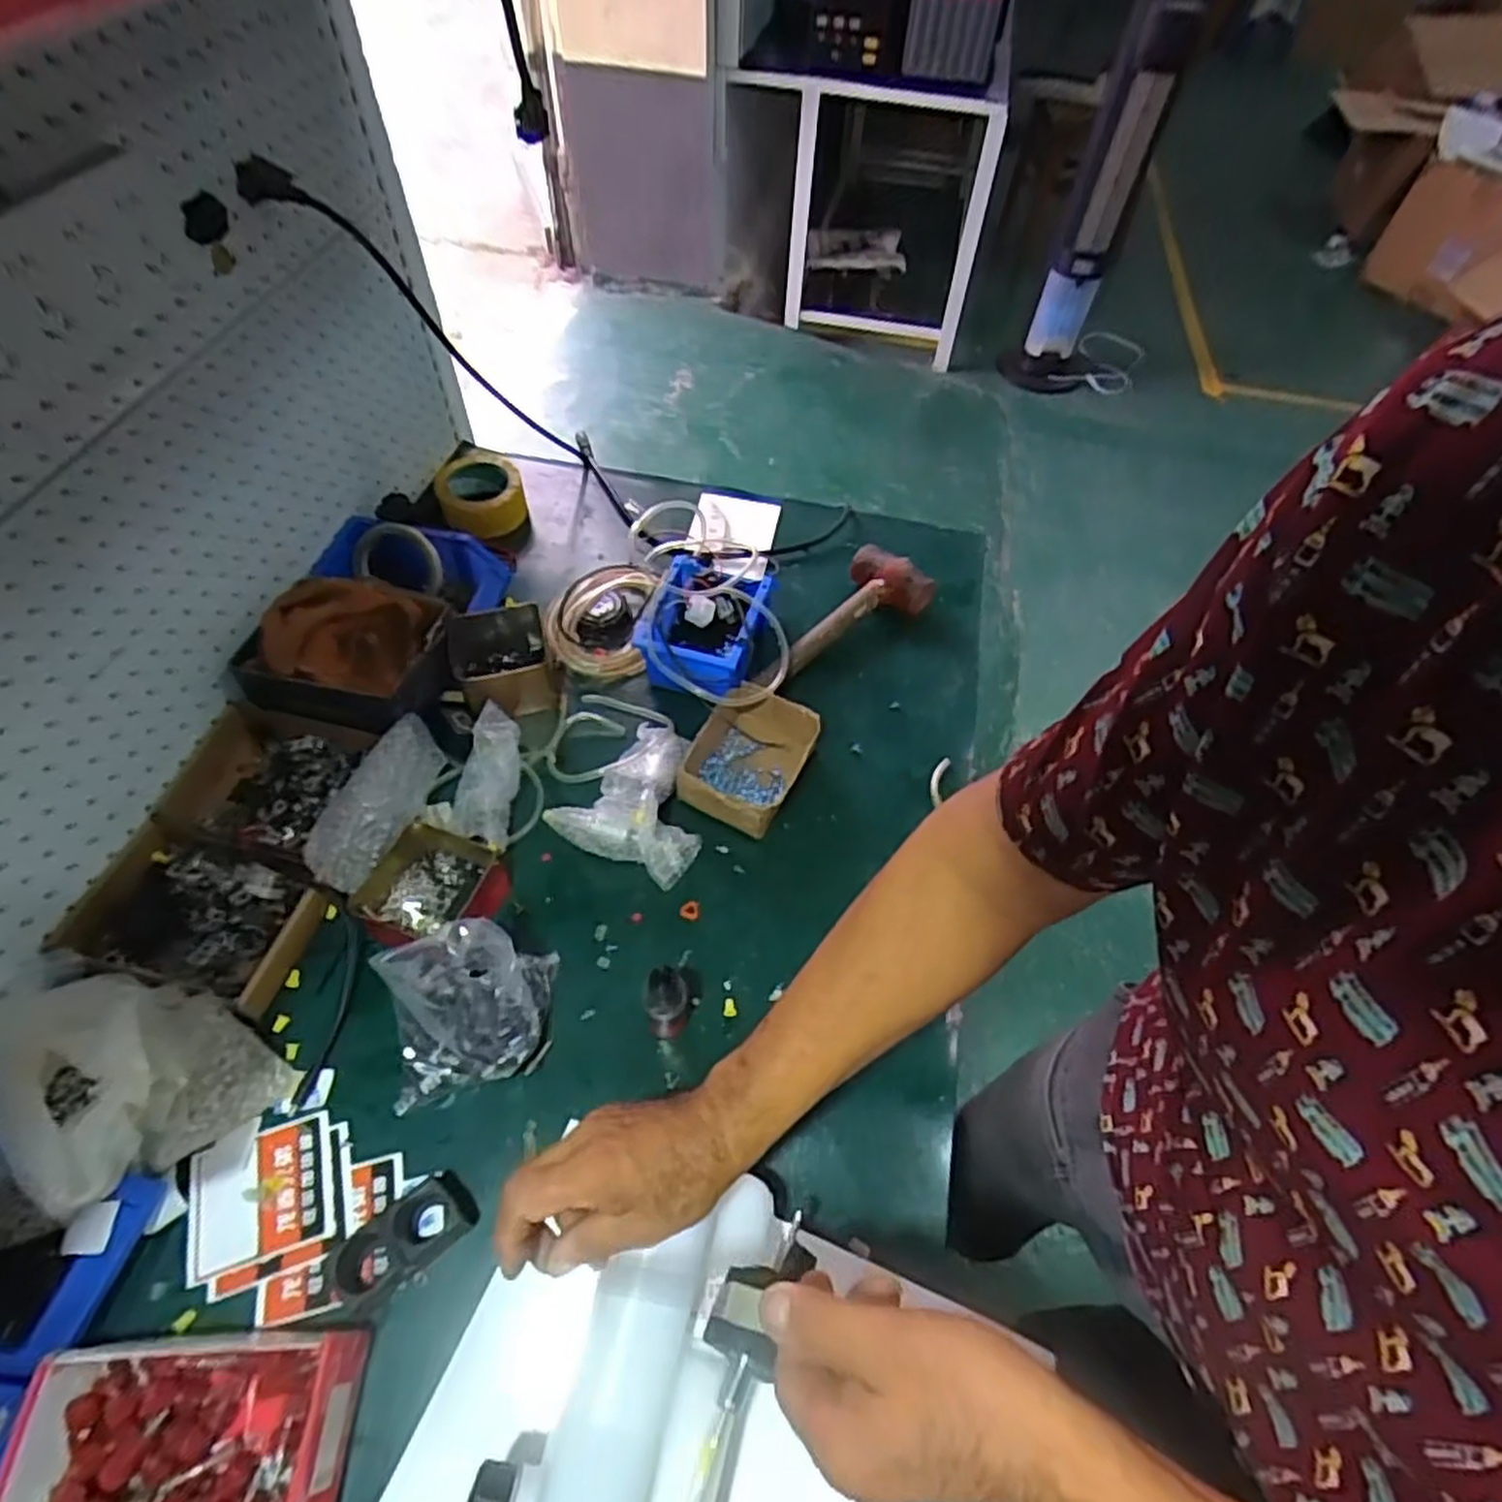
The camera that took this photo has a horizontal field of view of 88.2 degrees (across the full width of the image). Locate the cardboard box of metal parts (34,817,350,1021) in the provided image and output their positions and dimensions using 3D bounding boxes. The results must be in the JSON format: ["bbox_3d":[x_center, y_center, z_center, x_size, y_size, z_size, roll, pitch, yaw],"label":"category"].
[{"bbox_3d":[-0.466,0.134,0.665,0.183,0.071,0.134,14,56,7],"label":"cardboard box of metal parts"}]

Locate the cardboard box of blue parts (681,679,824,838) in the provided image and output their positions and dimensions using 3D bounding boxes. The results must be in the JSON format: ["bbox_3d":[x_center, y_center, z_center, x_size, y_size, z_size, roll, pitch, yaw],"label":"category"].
[{"bbox_3d":[-0.003,0.007,0.775,0.111,0.053,0.135,22,57,12],"label":"cardboard box of blue parts"}]

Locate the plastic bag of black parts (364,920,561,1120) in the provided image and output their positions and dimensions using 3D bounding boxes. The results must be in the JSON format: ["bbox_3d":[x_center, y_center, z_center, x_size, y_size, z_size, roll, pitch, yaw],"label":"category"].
[{"bbox_3d":[-0.225,0.204,0.615,0.116,0.095,0.105,-6,56,-7],"label":"plastic bag of black parts"}]

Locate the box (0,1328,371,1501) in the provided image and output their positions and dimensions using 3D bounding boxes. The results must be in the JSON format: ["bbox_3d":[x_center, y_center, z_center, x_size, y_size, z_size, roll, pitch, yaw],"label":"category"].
[{"bbox_3d":[-0.346,0.431,0.472,0.187,0.056,0.116,-1,55,-4],"label":"box"}]

